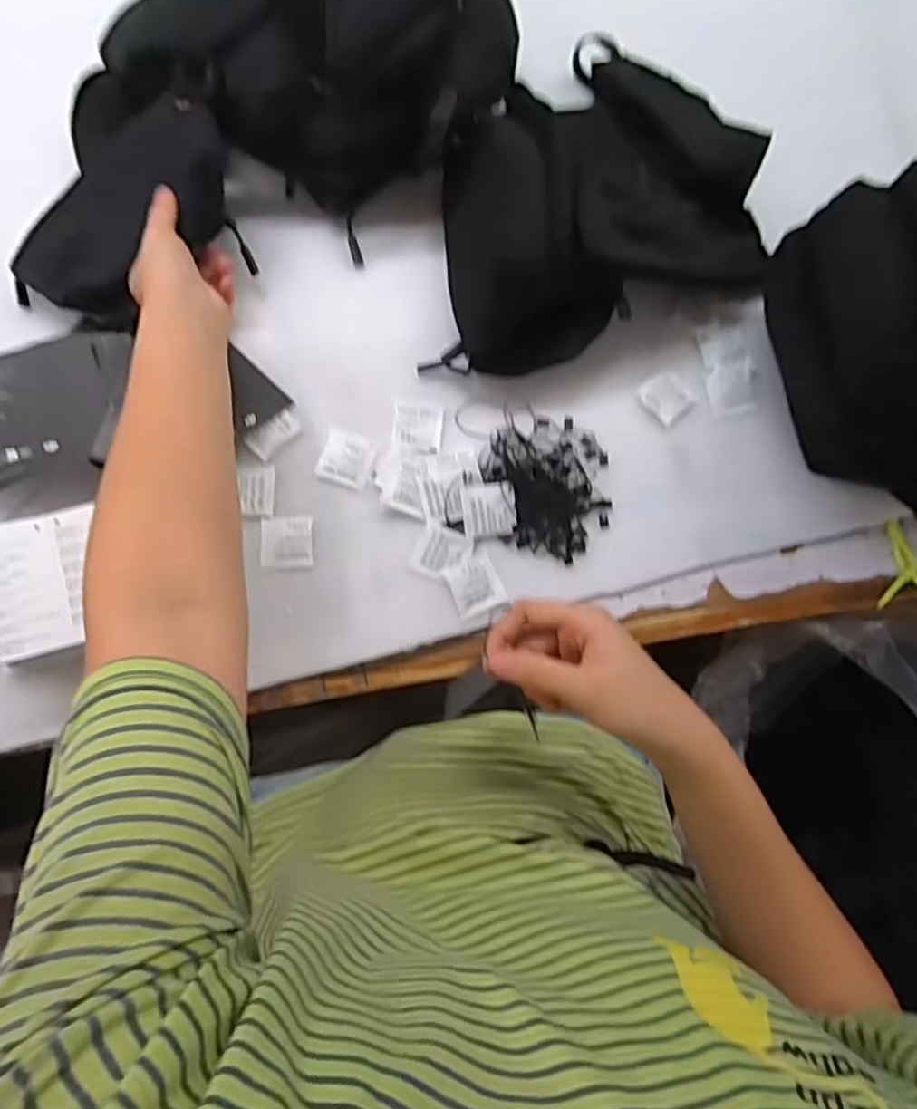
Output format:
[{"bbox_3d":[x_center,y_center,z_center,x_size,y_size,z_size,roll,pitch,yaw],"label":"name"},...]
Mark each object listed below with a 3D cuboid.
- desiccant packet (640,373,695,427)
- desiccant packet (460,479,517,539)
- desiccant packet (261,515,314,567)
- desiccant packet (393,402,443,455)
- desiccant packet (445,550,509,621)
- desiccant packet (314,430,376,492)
[{"bbox_3d":[0.169,-0.129,0.543,0.036,0.004,0.037,-44,83,-9],"label":"desiccant packet"},{"bbox_3d":[0.024,-0.035,0.514,0.040,0.004,0.040,-8,79,-3],"label":"desiccant packet"},{"bbox_3d":[-0.130,-0.011,0.507,0.038,0.004,0.039,-1,78,-2],"label":"desiccant packet"},{"bbox_3d":[-0.032,-0.098,0.530,0.038,0.004,0.040,7,78,0],"label":"desiccant packet"},{"bbox_3d":[0.013,0.023,0.510,0.038,0.004,0.045,-21,80,-6],"label":"desiccant packet"},{"bbox_3d":[-0.087,-0.075,0.521,0.039,0.004,0.042,18,78,2],"label":"desiccant packet"}]

